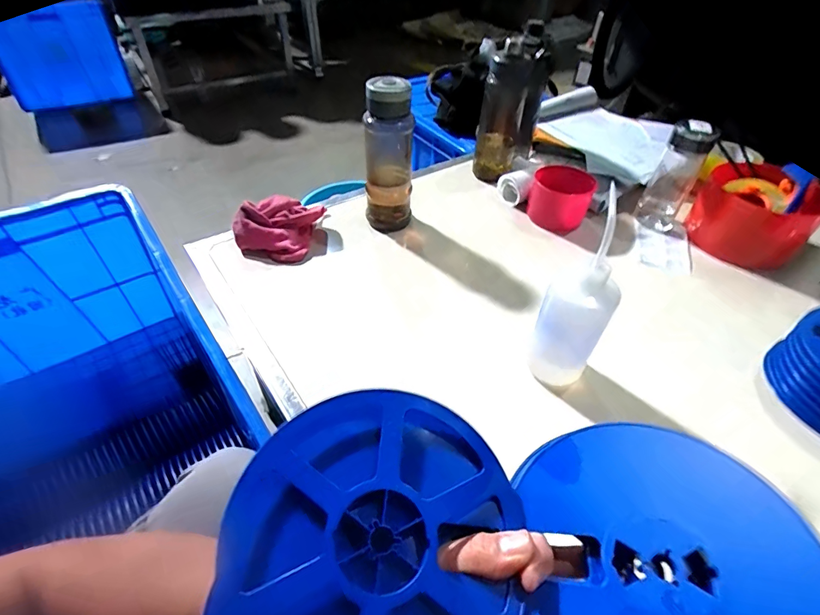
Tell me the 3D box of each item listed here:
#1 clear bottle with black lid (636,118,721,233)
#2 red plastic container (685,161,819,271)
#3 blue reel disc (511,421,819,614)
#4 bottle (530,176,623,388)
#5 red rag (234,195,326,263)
[{"bbox_3d":[0.460,-0.230,0.735,0.067,0.180,0.065,26,49,23],"label":"clear bottle with black lid"},{"bbox_3d":[0.576,-0.153,0.711,0.174,0.106,0.133,14,46,12],"label":"red plastic container"},{"bbox_3d":[0.146,0.149,0.239,0.157,0.006,0.171,-6,47,7],"label":"blue reel disc"},{"bbox_3d":[0.185,-0.001,0.462,0.068,0.194,0.063,26,49,23],"label":"bottle"},{"bbox_3d":[-0.208,-0.138,0.681,0.109,0.062,0.114,14,46,12],"label":"red rag"}]

